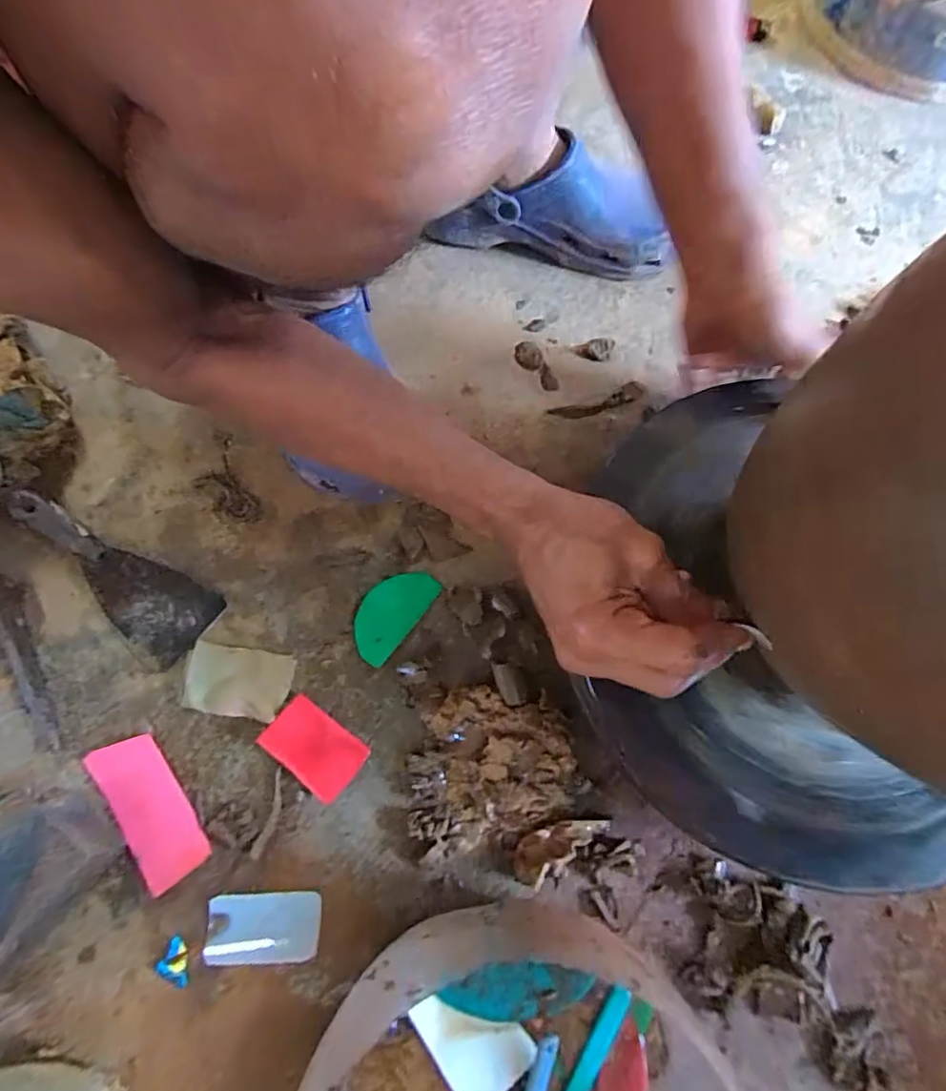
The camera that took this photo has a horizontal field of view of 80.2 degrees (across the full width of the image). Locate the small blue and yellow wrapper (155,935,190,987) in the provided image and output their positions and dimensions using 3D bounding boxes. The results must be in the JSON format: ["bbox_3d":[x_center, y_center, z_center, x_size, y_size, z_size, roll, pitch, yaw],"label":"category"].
[{"bbox_3d":[-0.202,0.285,0.386,0.023,0.009,0.023,27,74,6],"label":"small blue and yellow wrapper"}]

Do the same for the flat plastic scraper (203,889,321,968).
[{"bbox_3d":[-0.147,0.267,0.392,0.077,0.008,0.042,0,66,-4],"label":"flat plastic scraper"}]

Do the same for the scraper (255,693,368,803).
[{"bbox_3d":[-0.121,0.153,0.427,0.073,0.004,0.047,39,65,7],"label":"scraper"}]

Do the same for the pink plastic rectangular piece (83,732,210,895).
[{"bbox_3d":[-0.237,0.190,0.409,0.048,0.010,0.109,-34,77,-12],"label":"pink plastic rectangular piece"}]

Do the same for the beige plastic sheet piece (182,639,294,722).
[{"bbox_3d":[-0.183,0.105,0.437,0.077,0.012,0.049,9,73,0],"label":"beige plastic sheet piece"}]

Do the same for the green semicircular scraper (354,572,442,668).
[{"bbox_3d":[-0.068,0.054,0.465,0.045,0.004,0.083,37,75,9],"label":"green semicircular scraper"}]

